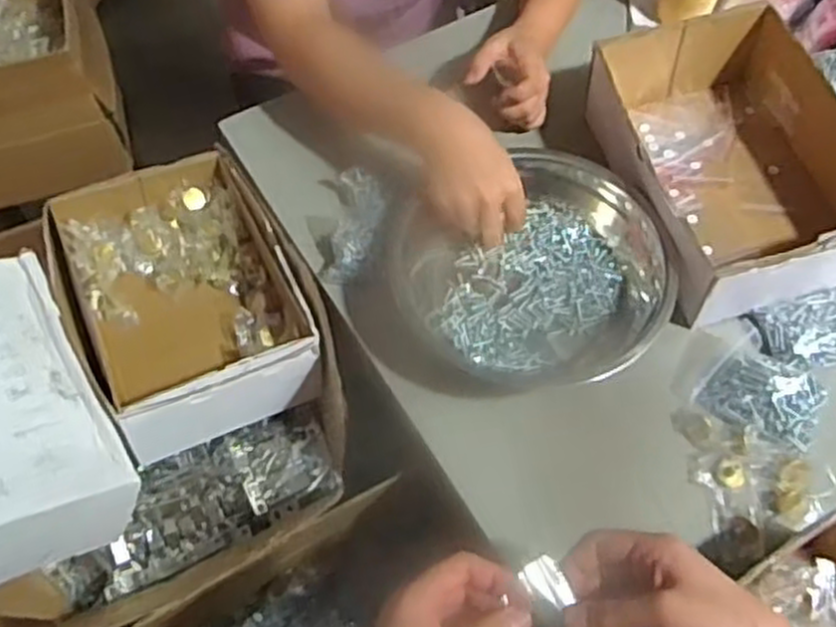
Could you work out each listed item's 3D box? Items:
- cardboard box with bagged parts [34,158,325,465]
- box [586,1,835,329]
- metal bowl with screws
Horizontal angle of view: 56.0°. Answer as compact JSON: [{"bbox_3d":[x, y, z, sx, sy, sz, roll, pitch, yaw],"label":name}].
[{"bbox_3d":[-0.245,-0.019,0.826,0.213,0.103,0.285,-26,63,-13],"label":"cardboard box with bagged parts"},{"bbox_3d":[0.312,-0.157,0.782,0.227,0.095,0.297,-15,61,-8],"label":"box"},{"bbox_3d":[0.101,-0.046,0.753,0.240,0.081,0.231,0,60,1],"label":"metal bowl with screws"}]

